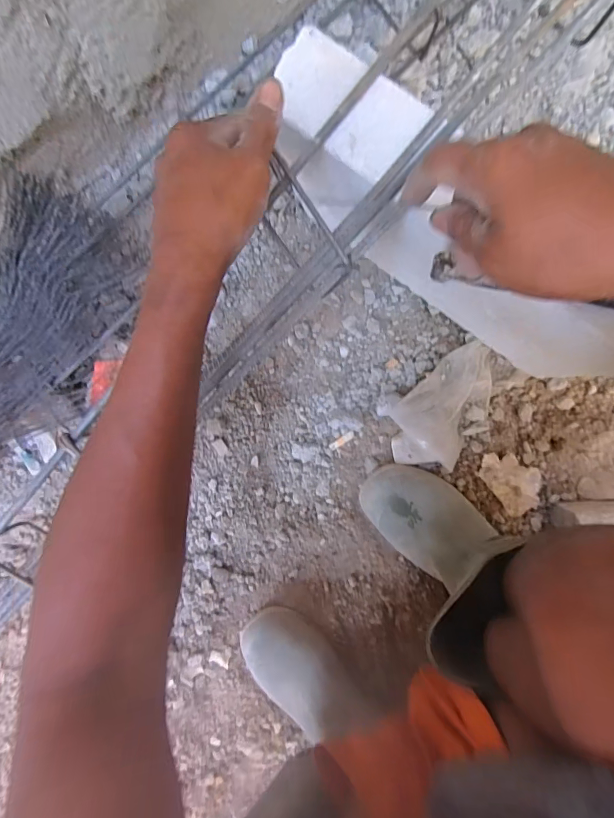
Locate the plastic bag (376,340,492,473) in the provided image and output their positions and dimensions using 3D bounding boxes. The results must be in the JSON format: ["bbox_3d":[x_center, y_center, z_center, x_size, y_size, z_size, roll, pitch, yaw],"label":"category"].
[{"bbox_3d":[0.182,0.004,0.537,0.163,0.023,0.117,-33,93,1],"label":"plastic bag"}]

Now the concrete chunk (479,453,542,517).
[{"bbox_3d":[0.275,0.095,0.550,0.062,0.010,0.093,-37,93,2],"label":"concrete chunk"}]

